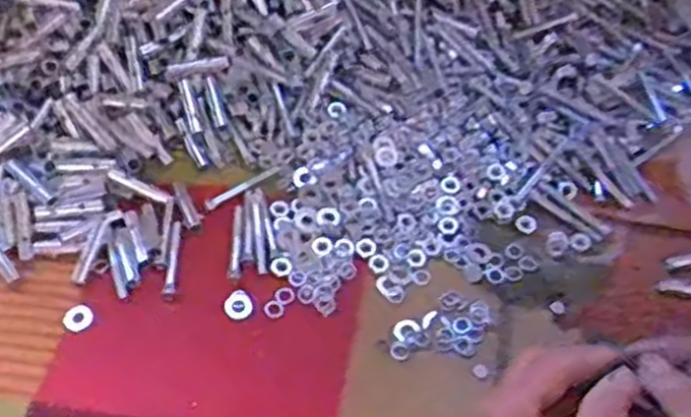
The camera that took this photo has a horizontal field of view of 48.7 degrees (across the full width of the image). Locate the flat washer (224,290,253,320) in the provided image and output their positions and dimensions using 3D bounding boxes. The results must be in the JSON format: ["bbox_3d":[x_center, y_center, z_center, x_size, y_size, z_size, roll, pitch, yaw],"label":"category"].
[{"bbox_3d":[-0.067,0.062,0.484,0.018,0.004,0.019,2,60,-3],"label":"flat washer"}]

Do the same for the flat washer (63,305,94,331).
[{"bbox_3d":[-0.169,0.069,0.481,0.018,0.004,0.018,1,63,-2],"label":"flat washer"}]

